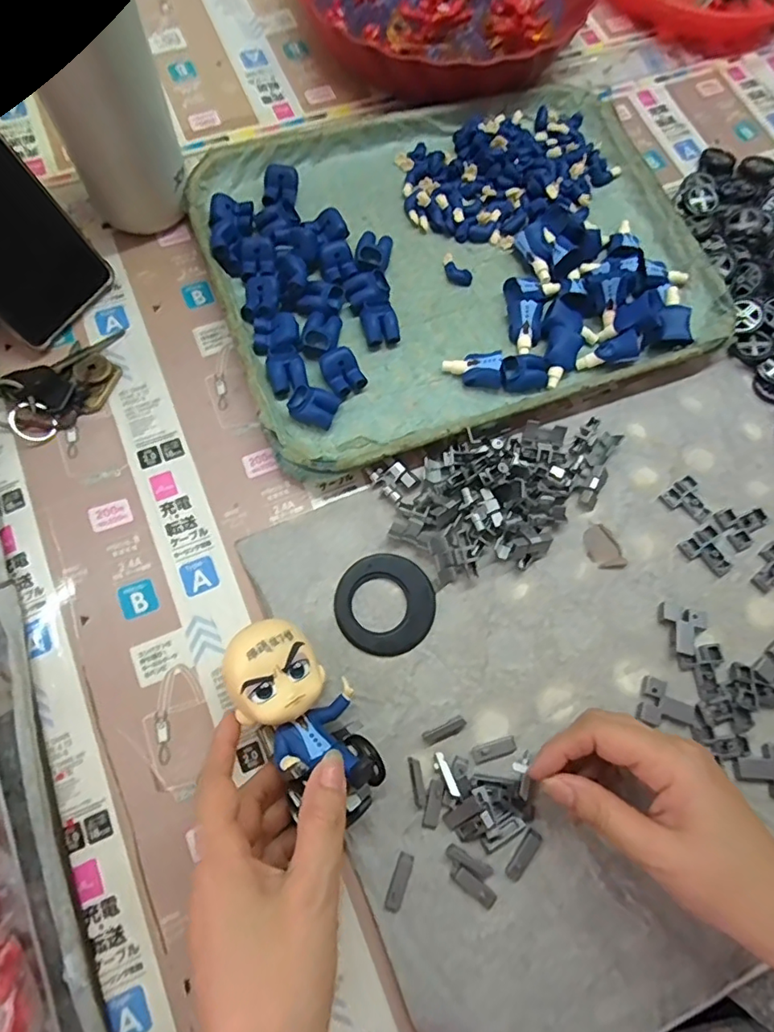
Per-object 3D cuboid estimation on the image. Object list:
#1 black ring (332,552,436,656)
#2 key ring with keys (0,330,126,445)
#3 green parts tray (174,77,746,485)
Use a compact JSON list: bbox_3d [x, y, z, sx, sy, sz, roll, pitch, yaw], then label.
[{"bbox_3d":[-0.001,0.053,0.323,0.059,0.005,0.059,1,74,-2],"label":"black ring"},{"bbox_3d":[-0.206,-0.087,0.344,0.046,0.025,0.090,40,76,9],"label":"key ring with keys"},{"bbox_3d":[0.044,-0.204,0.391,0.337,0.027,0.297,-20,76,-8],"label":"green parts tray"}]

